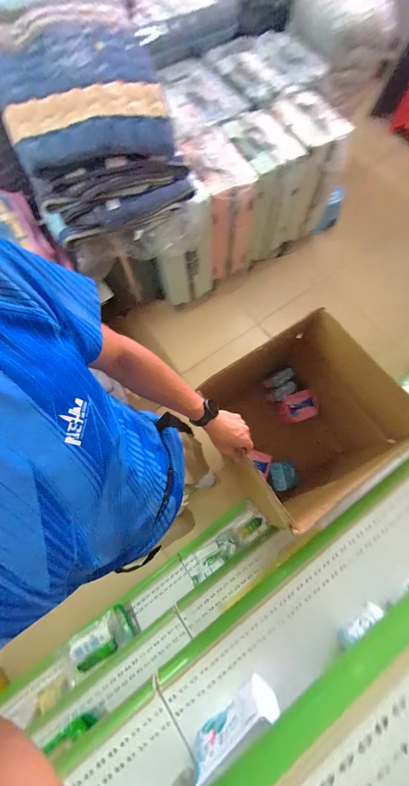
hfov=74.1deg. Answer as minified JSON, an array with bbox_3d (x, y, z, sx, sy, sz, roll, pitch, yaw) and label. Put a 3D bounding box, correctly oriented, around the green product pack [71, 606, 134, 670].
[{"bbox_3d":[-0.416,0.979,1.080,0.234,0.056,0.122,-33,74,-8],"label":"green product pack"}]

